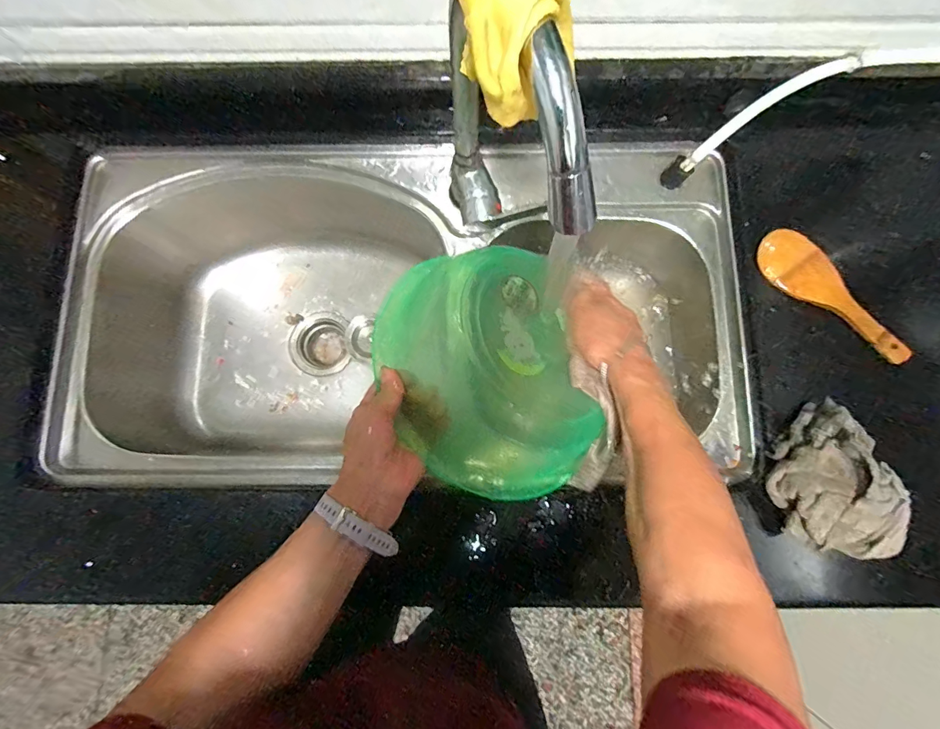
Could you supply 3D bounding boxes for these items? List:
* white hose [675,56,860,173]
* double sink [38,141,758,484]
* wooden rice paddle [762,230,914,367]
[{"bbox_3d":[0.346,-0.300,0.500,0.202,0.027,0.026,-32,81,13],"label":"white hose"},{"bbox_3d":[-0.098,-0.064,0.640,0.858,0.254,0.418,0,79,-1],"label":"double sink"},{"bbox_3d":[0.415,-0.079,0.489,0.192,0.016,0.057,43,82,7],"label":"wooden rice paddle"}]

